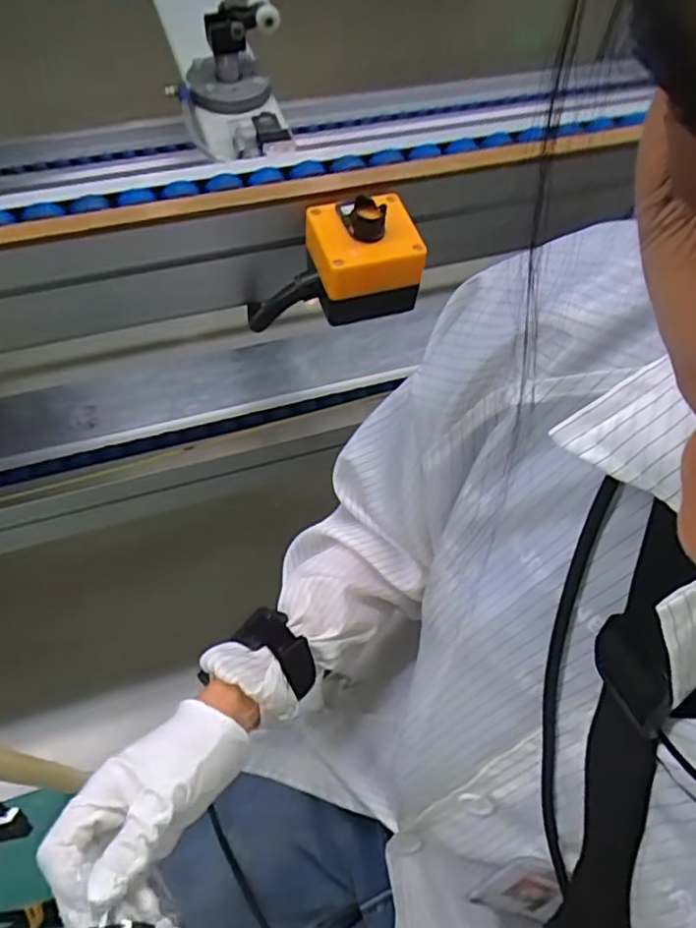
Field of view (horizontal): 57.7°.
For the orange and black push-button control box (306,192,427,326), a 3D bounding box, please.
[{"bbox_3d":[0.012,-0.175,0.521,0.081,0.075,0.078,-14,61,-11],"label":"orange and black push-button control box"}]

